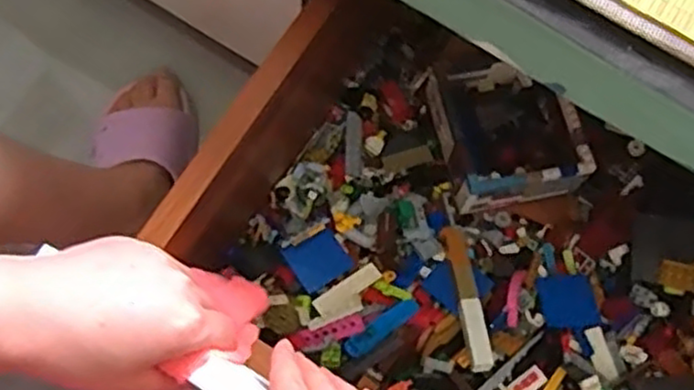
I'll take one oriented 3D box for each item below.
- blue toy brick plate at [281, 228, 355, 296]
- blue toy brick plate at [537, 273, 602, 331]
[{"bbox_3d":[-0.024,0.056,0.617,0.047,0.005,0.044,-33,79,-12],"label":"blue toy brick plate"},{"bbox_3d":[0.195,0.093,0.635,0.047,0.004,0.054,-2,55,-1],"label":"blue toy brick plate"}]

